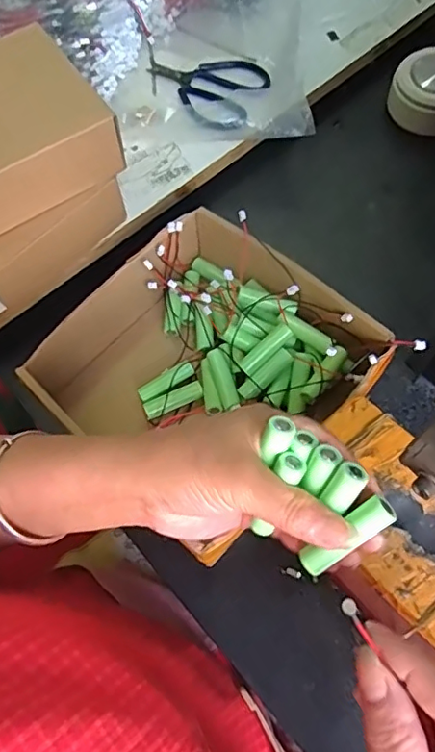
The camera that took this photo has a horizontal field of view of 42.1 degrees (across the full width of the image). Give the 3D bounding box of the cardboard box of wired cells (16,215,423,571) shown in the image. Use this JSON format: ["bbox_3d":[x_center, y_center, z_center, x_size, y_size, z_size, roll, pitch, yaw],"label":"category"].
[{"bbox_3d":[-0.008,-0.002,0.440,0.200,0.077,0.199,40,74,18],"label":"cardboard box of wired cells"}]

